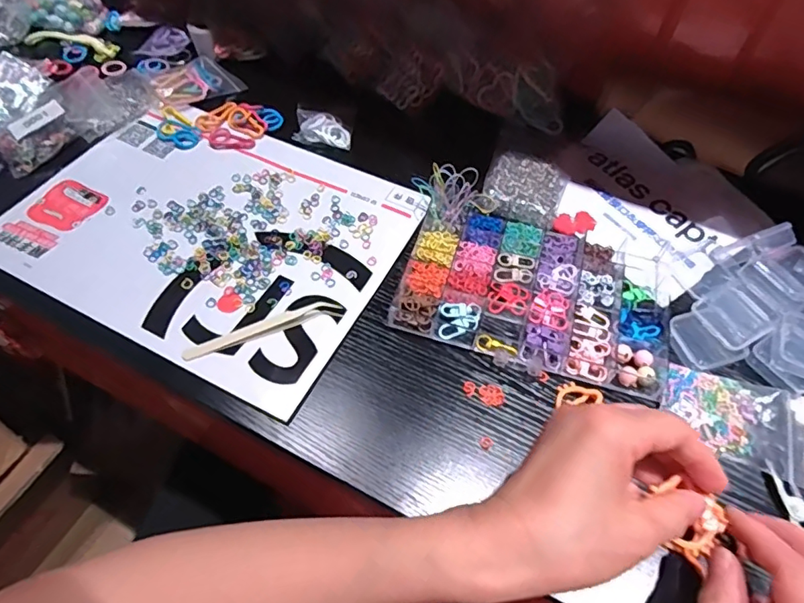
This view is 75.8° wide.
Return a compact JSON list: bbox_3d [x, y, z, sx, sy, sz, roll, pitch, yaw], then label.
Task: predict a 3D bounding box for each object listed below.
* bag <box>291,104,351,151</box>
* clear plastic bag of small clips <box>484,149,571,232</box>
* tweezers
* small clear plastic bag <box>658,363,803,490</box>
[{"bbox_3d":[-0.080,-0.176,0.520,0.056,0.017,0.041,5,58,2],"label":"bag"},{"bbox_3d":[0.115,-0.107,0.483,0.070,0.010,0.084,21,60,12],"label":"clear plastic bag of small clips"},{"bbox_3d":[-0.106,0.020,0.396,0.119,0.006,0.019,-17,59,-11],"label":"tweezers"},{"bbox_3d":[0.234,0.082,0.365,0.094,0.010,0.064,15,59,8],"label":"small clear plastic bag"}]

